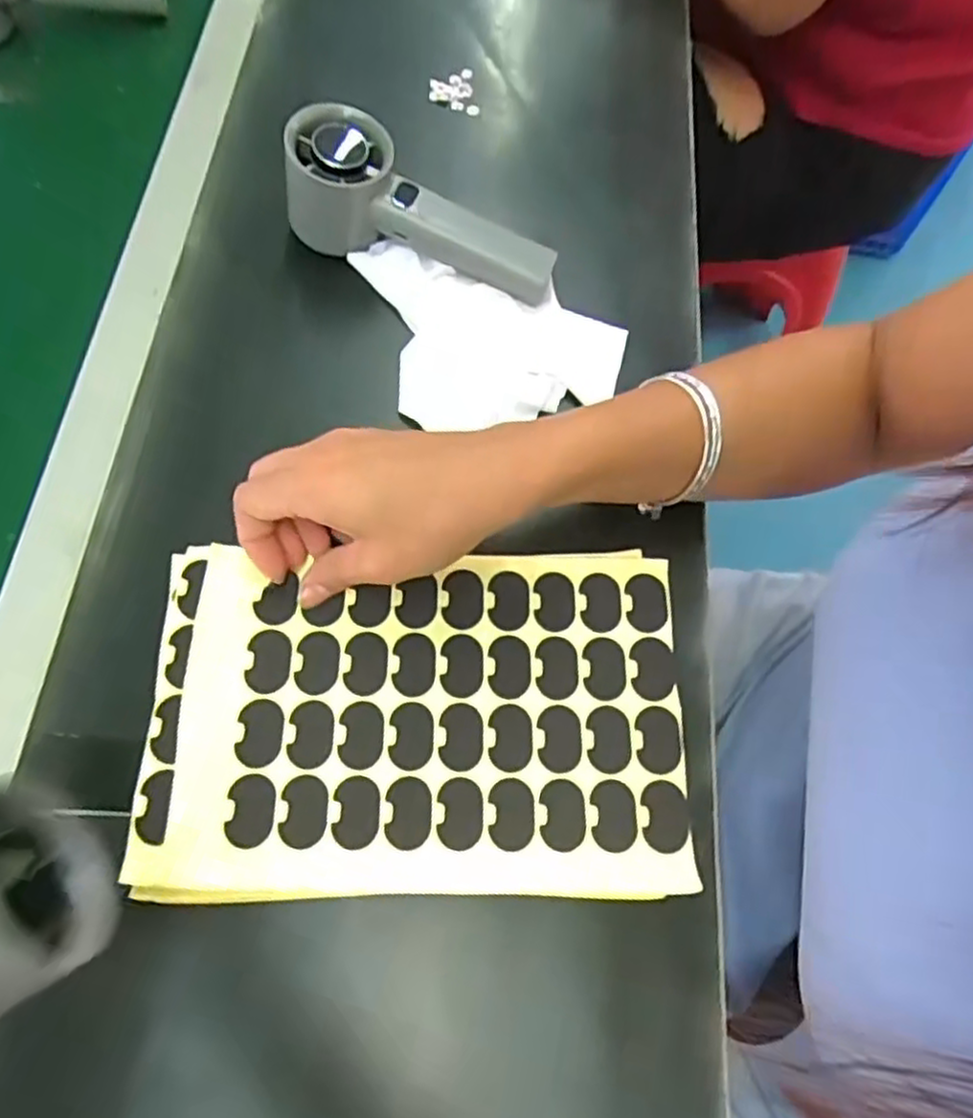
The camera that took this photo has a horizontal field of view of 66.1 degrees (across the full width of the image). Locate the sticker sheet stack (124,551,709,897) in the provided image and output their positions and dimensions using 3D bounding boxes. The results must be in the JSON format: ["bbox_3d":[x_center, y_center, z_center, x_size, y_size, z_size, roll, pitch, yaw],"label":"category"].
[{"bbox_3d":[-0.029,0.067,0.334,0.230,0.007,0.150,0,67,-3],"label":"sticker sheet stack"}]

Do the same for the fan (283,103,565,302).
[{"bbox_3d":[-0.034,-0.197,0.414,0.153,0.064,0.050,15,67,3],"label":"fan"}]

